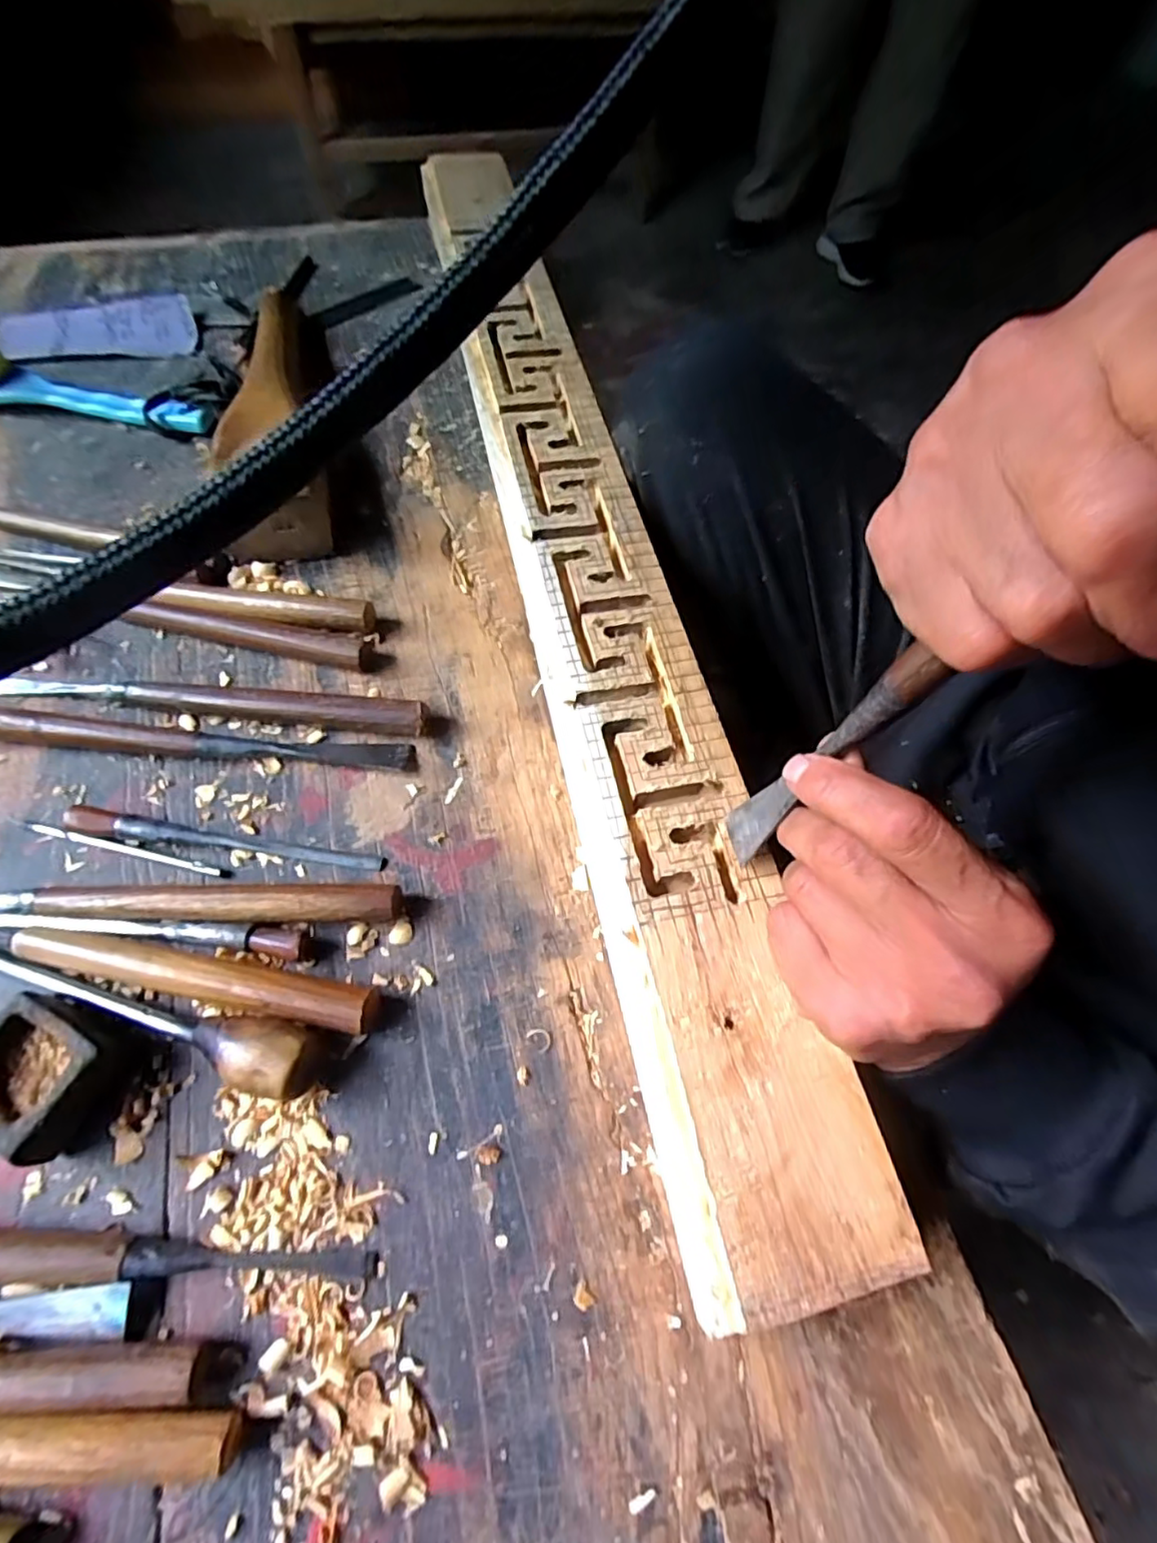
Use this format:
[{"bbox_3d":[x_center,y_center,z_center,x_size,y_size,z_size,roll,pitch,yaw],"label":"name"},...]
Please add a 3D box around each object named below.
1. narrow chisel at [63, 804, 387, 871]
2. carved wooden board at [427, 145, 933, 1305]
[{"bbox_3d":[-0.172,0.034,0.301,0.151,0.013,0.011,8,63,1],"label":"narrow chisel"},{"bbox_3d":[-0.008,-0.182,0.408,0.085,0.028,0.844,-9,63,-8],"label":"carved wooden board"}]

